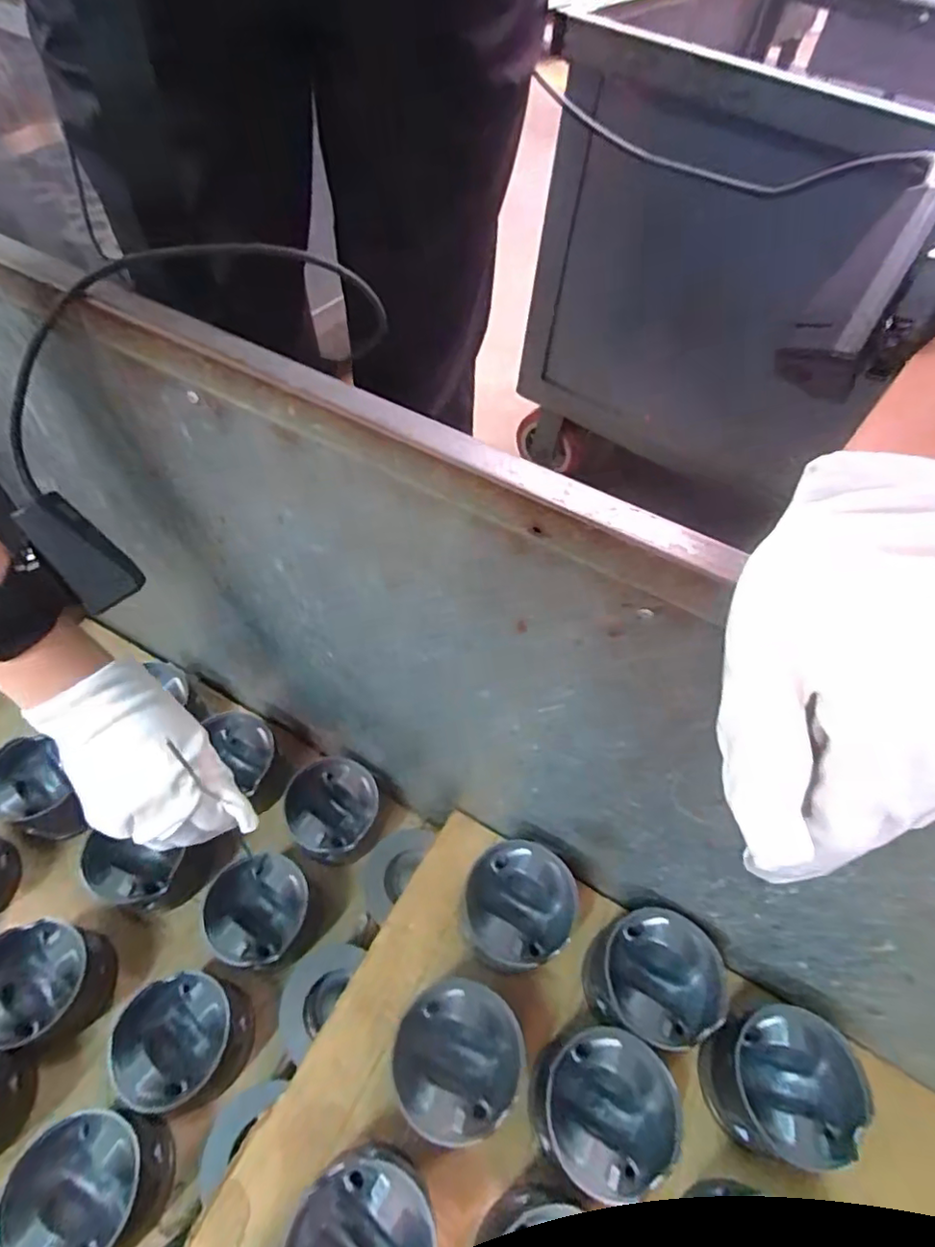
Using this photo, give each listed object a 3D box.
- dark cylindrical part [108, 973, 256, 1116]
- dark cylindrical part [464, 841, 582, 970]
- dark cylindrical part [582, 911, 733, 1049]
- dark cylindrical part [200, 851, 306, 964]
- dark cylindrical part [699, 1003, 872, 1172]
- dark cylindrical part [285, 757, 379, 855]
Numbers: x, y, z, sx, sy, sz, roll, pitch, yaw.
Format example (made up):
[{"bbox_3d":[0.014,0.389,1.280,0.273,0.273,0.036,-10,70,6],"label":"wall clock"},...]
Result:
[{"bbox_3d":[-0.228,0.340,0.479,0.089,0.065,0.085,3,56,-4],"label":"dark cylindrical part"},{"bbox_3d":[0.040,0.229,0.477,0.085,0.069,0.090,3,56,-4],"label":"dark cylindrical part"},{"bbox_3d":[0.143,0.276,0.456,0.087,0.064,0.085,3,56,-4],"label":"dark cylindrical part"},{"bbox_3d":[-0.188,0.264,0.539,0.085,0.065,0.084,3,56,-4],"label":"dark cylindrical part"},{"bbox_3d":[0.222,0.327,0.422,0.090,0.073,0.087,3,56,-4],"label":"dark cylindrical part"},{"bbox_3d":[-0.133,0.189,0.593,0.083,0.072,0.090,3,56,-4],"label":"dark cylindrical part"}]

